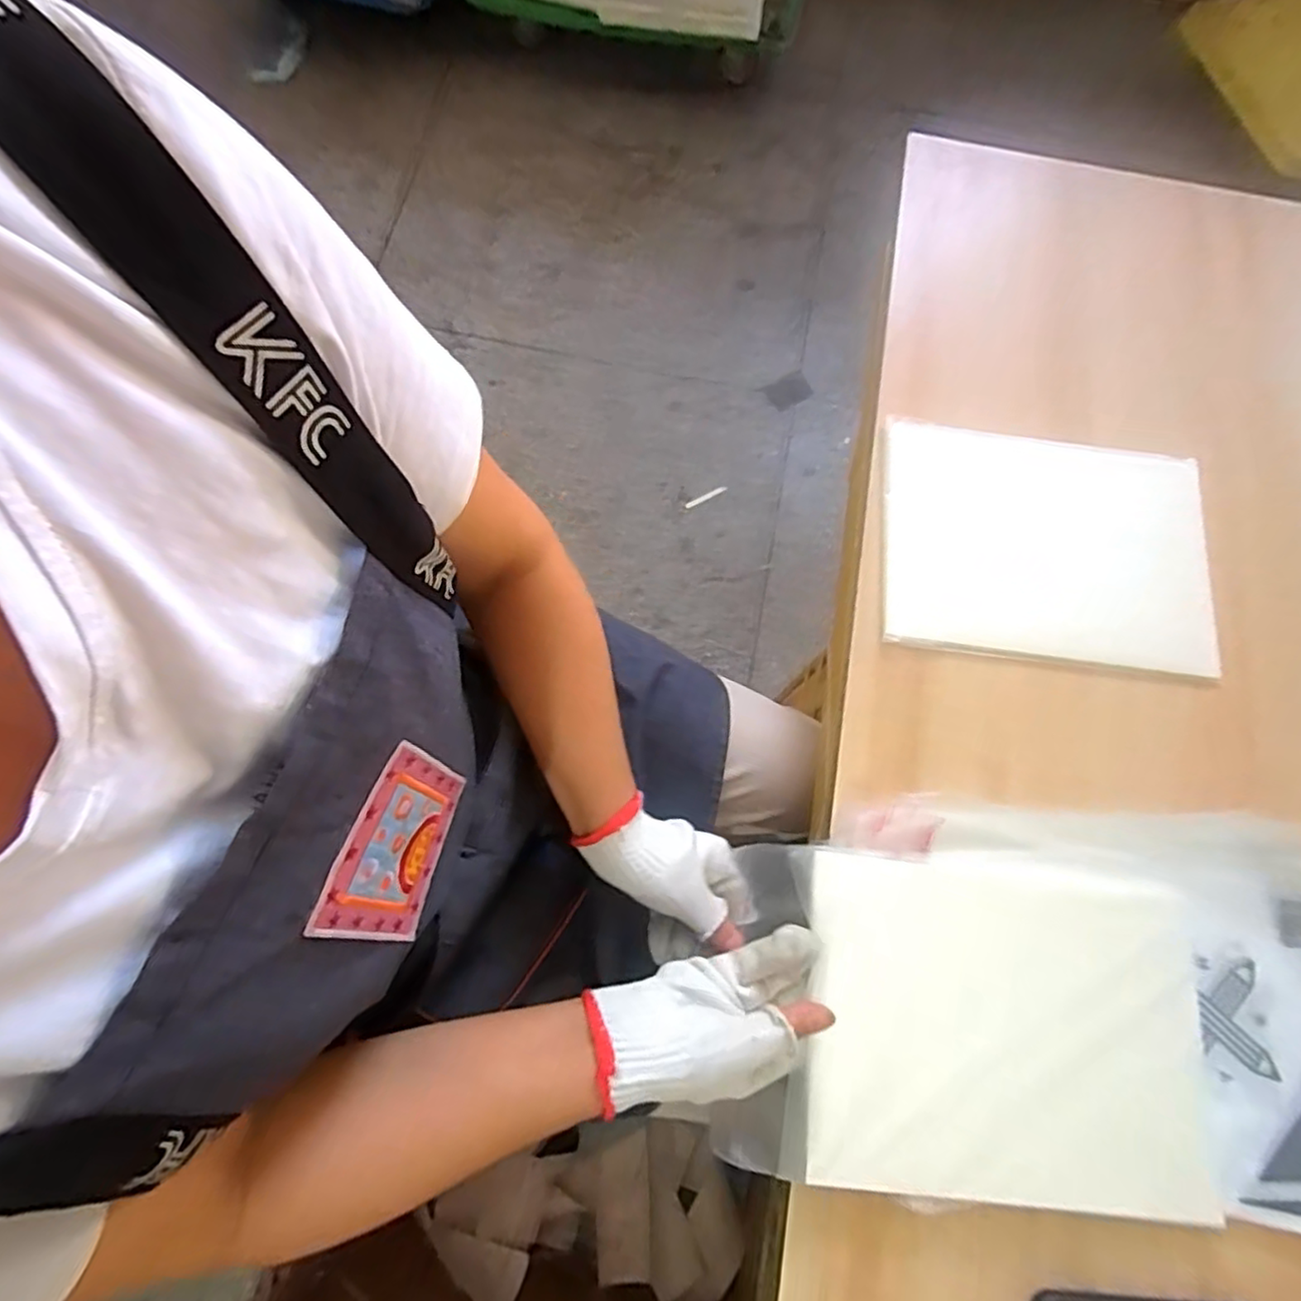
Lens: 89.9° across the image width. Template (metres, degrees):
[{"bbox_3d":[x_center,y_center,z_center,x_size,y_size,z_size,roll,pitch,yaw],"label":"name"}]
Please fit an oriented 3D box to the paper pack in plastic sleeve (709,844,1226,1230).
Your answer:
[{"bbox_3d":[0.205,0.234,0.413,0.293,0.017,0.186,7,73,0],"label":"paper pack in plastic sleeve"}]

